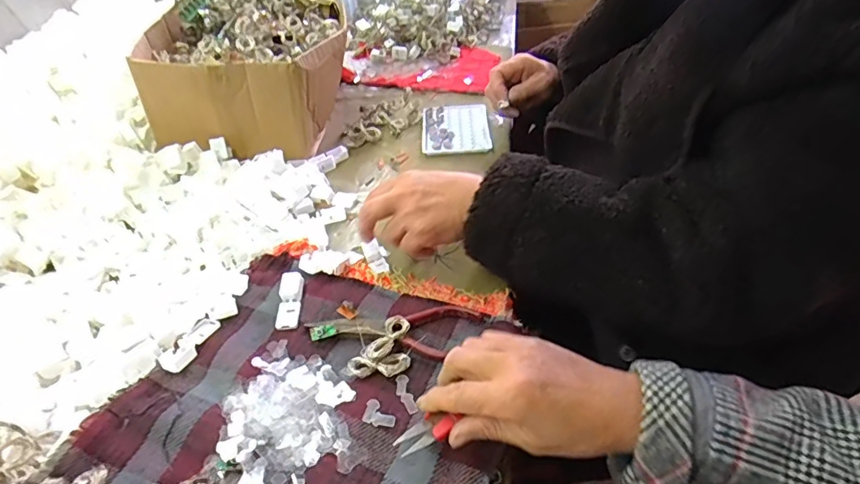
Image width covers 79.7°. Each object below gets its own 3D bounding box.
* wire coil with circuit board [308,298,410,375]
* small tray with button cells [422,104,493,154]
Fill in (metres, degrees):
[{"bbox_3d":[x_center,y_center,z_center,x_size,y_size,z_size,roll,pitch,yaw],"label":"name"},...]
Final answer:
[{"bbox_3d":[-0.054,0.082,0.438,0.086,0.014,0.058,23,49,28],"label":"wire coil with circuit board"},{"bbox_3d":[0.036,-0.167,0.740,0.094,0.009,0.131,-3,42,3],"label":"small tray with button cells"}]

